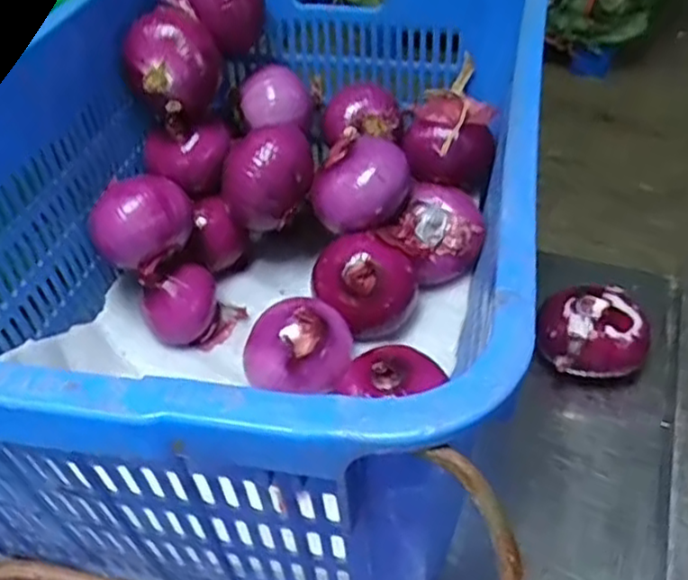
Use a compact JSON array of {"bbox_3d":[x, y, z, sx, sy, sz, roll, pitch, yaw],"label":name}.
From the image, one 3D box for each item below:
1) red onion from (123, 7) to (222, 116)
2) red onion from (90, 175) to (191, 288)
[{"bbox_3d":[-0.162,-0.217,0.668,0.076,0.075,0.065,-28,48,-26],"label":"red onion"},{"bbox_3d":[-0.185,-0.066,0.651,0.074,0.075,0.087,18,46,21],"label":"red onion"}]

